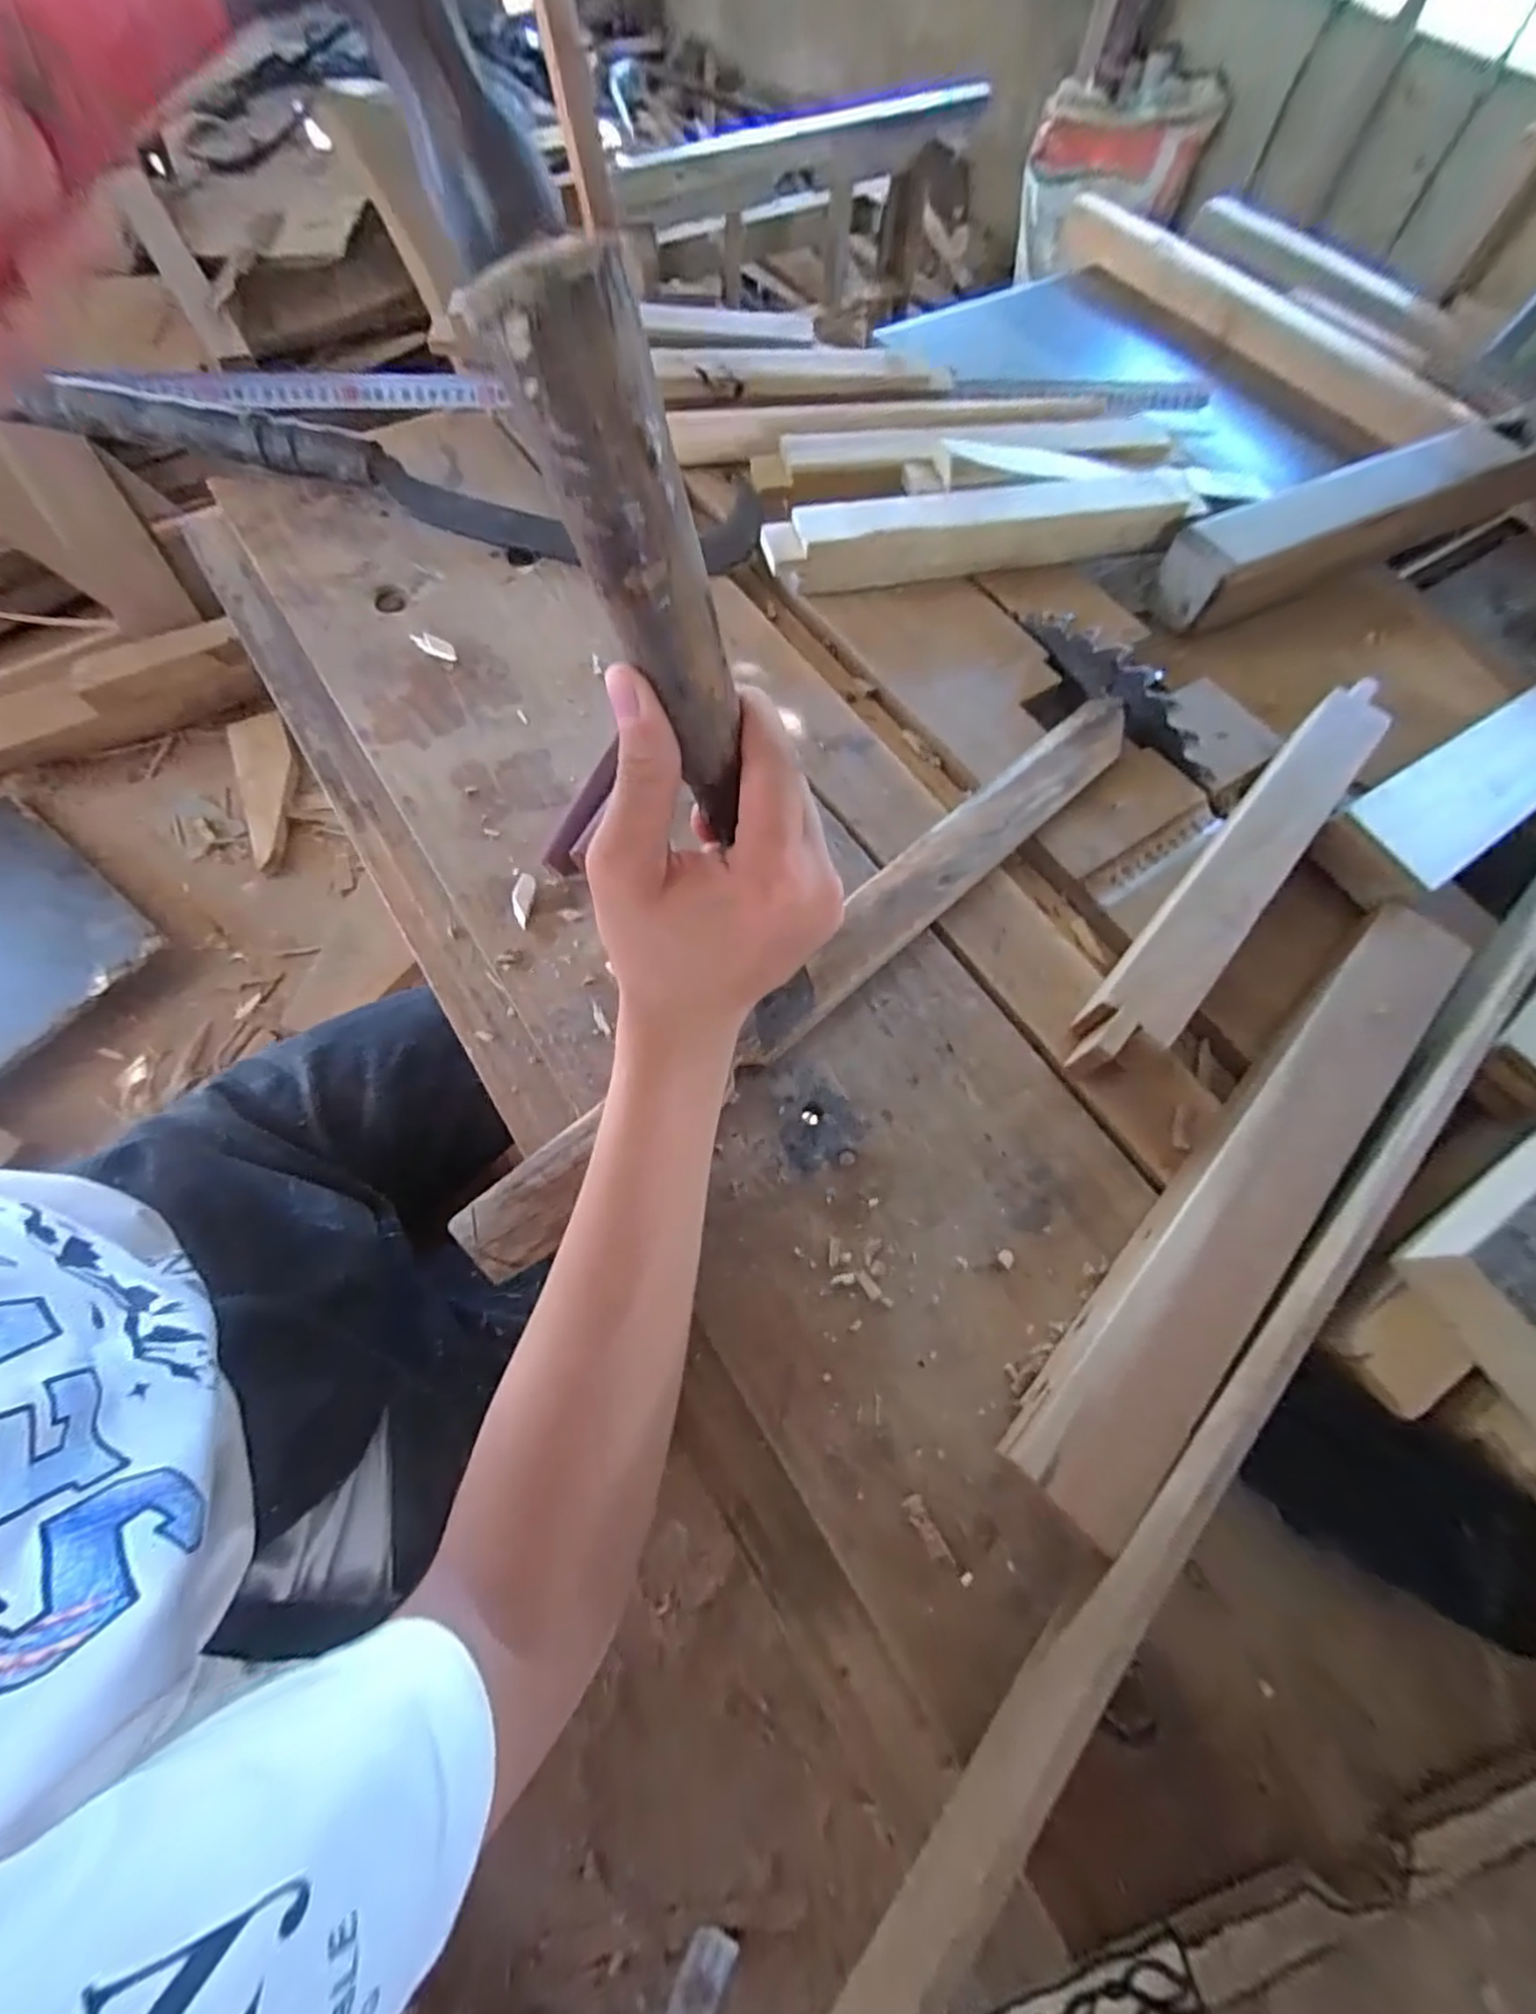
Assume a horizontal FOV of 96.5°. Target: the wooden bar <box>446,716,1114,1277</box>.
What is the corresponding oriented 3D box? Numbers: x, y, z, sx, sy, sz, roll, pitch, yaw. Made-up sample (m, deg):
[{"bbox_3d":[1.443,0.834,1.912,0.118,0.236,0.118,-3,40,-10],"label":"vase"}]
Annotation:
[{"bbox_3d":[0.045,-0.036,0.349,0.451,0.027,0.039,-40,73,-19],"label":"wooden bar"}]

